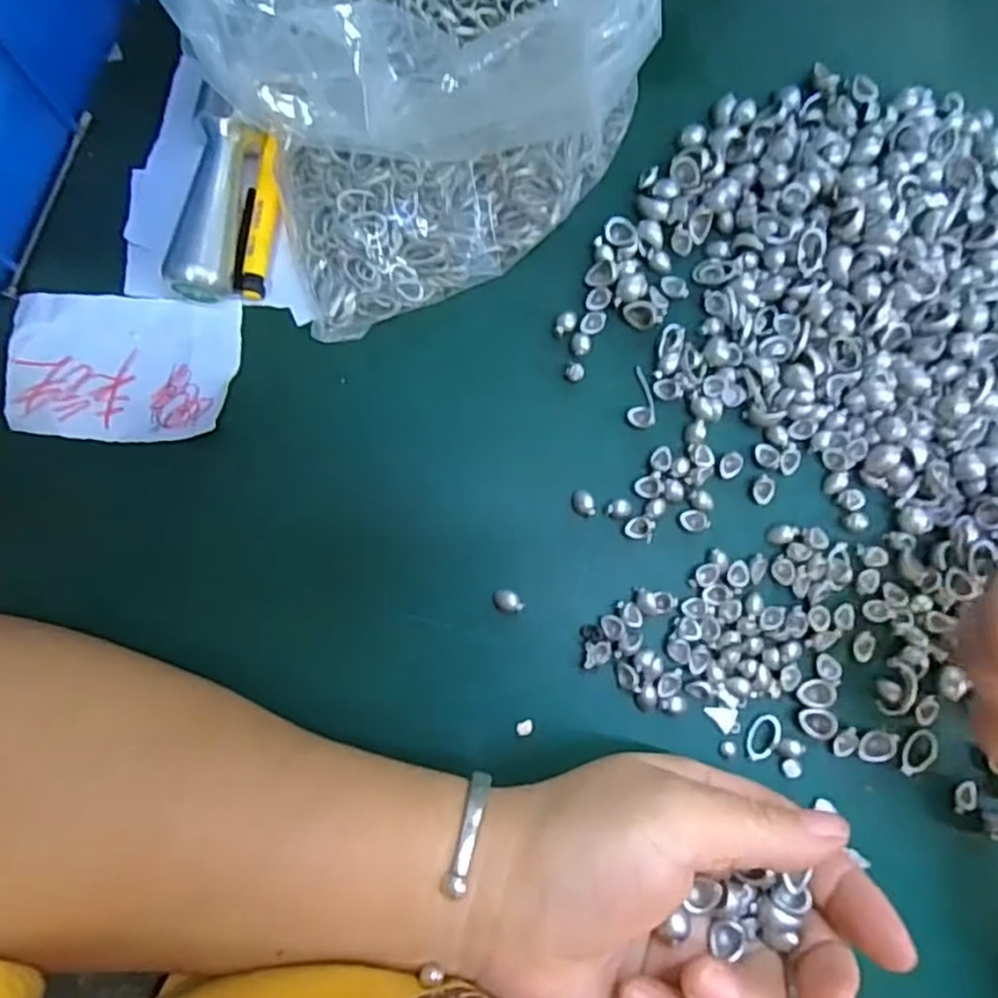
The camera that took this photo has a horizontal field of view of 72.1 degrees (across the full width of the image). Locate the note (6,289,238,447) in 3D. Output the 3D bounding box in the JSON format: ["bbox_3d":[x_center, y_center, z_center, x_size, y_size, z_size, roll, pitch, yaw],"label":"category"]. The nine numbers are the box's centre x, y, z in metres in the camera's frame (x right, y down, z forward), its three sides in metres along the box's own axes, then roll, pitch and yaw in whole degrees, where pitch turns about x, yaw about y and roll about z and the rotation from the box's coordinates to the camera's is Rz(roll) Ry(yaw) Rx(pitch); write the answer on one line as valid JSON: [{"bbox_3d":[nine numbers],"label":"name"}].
[{"bbox_3d":[-0.130,-0.046,0.238,0.073,0.006,0.051,0,82,-9],"label":"note"}]

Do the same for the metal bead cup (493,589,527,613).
[{"bbox_3d":[0.004,0.036,0.244,0.011,0.004,0.008,12,83,-3],"label":"metal bead cup"}]

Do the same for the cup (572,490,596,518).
[{"bbox_3d":[0.031,0.002,0.250,0.008,0.004,0.010,-1,82,-5],"label":"cup"}]

